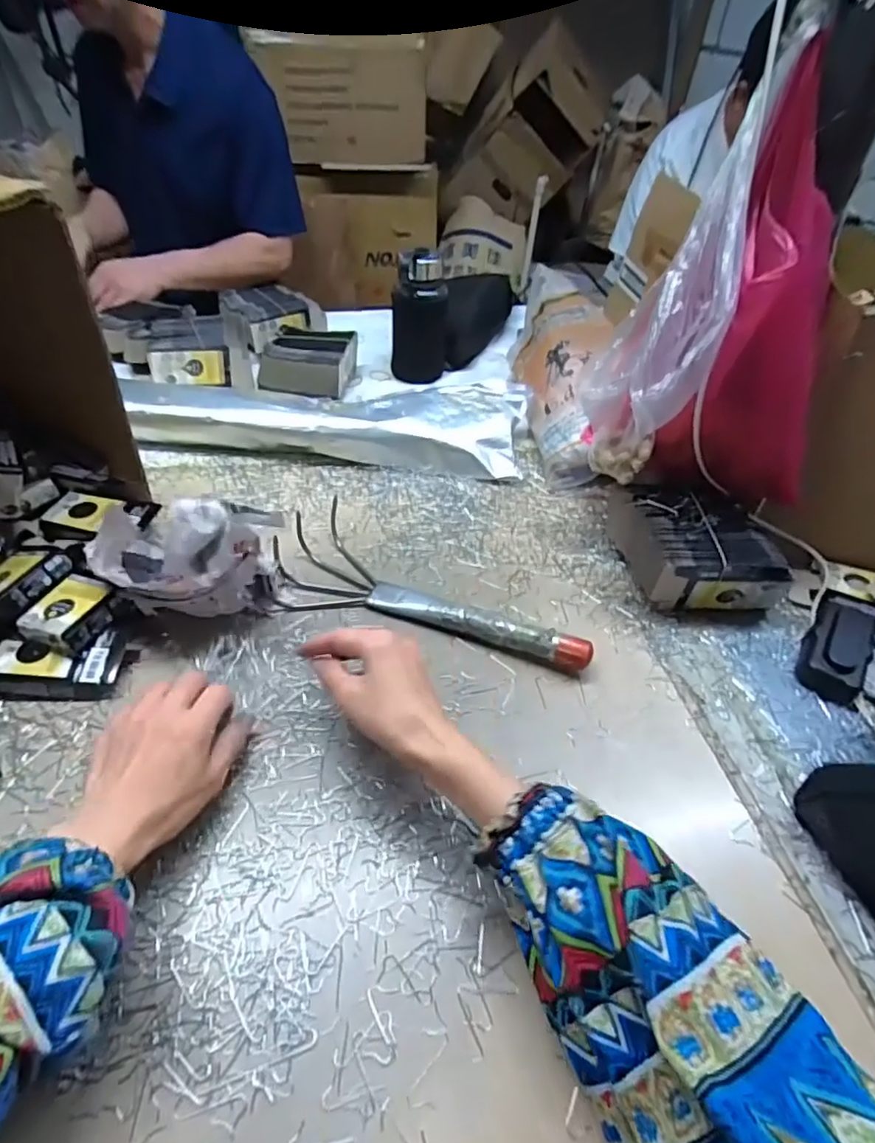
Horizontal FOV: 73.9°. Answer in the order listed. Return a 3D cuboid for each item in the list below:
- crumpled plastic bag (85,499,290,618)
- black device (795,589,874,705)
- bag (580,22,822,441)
[{"bbox_3d":[-0.218,-0.010,0.514,0.139,0.105,0.101,11,45,7],"label":"crumpled plastic bag"},{"bbox_3d":[0.373,0.064,0.542,0.051,0.034,0.134,28,50,23],"label":"black device"},{"bbox_3d":[0.200,-0.238,0.455,0.092,0.291,0.094,33,29,22],"label":"bag"}]

